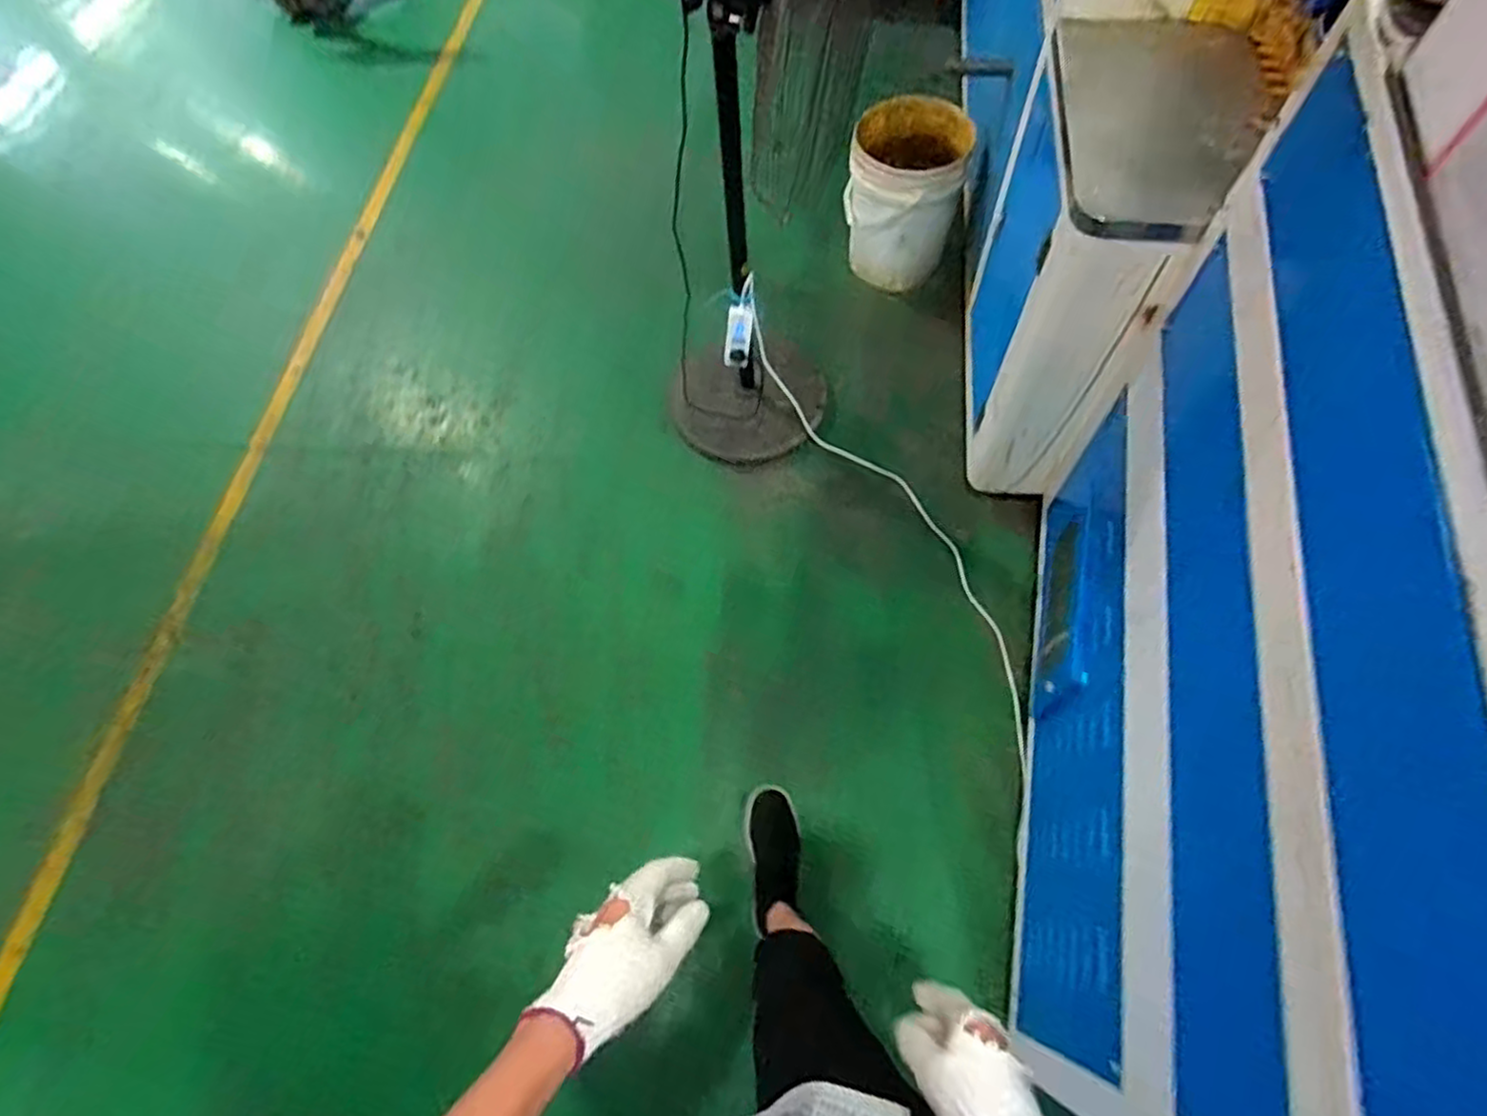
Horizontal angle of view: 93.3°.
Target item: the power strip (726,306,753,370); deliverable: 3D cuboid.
[{"bbox_3d":[-0.009,-0.492,1.572,0.052,0.139,0.030,6,26,1],"label":"power strip"}]

